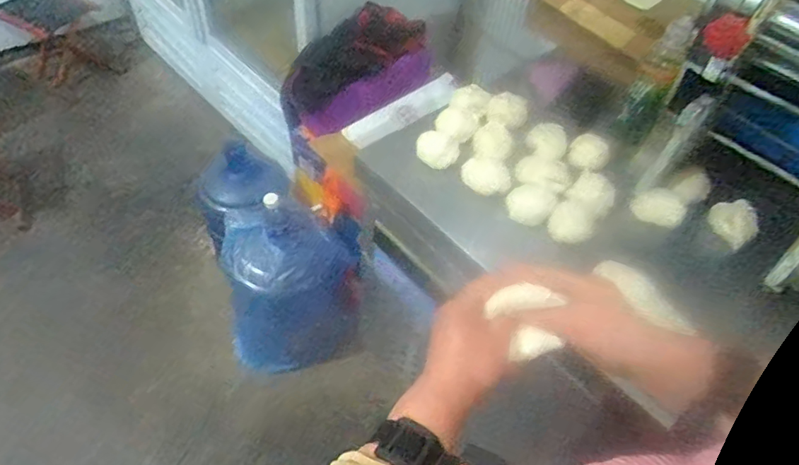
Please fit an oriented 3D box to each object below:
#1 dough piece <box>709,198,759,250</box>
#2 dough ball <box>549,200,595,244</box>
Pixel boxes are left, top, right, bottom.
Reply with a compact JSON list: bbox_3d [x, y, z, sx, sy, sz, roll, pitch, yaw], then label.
[{"bbox_3d":[0.509,-0.018,0.834,0.057,0.036,0.068,-27,58,-25],"label":"dough piece"},{"bbox_3d":[0.265,-0.013,0.842,0.064,0.032,0.054,30,54,17],"label":"dough ball"}]

